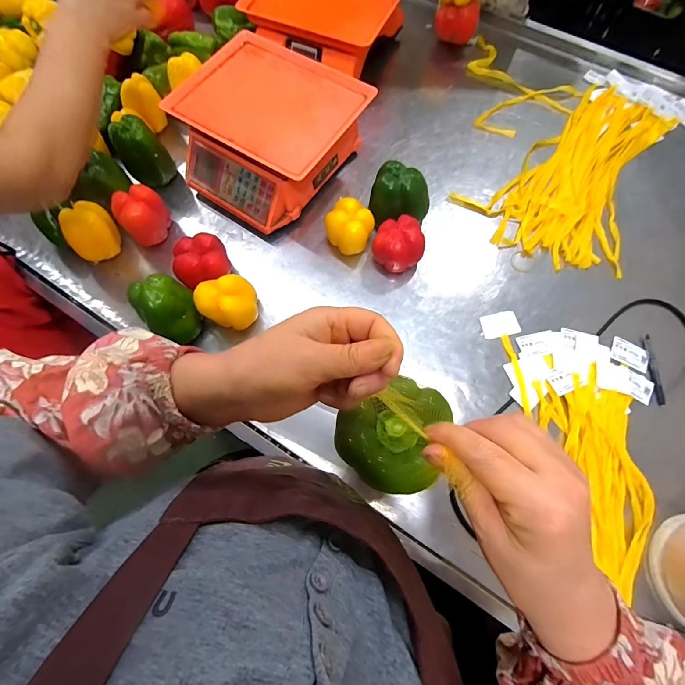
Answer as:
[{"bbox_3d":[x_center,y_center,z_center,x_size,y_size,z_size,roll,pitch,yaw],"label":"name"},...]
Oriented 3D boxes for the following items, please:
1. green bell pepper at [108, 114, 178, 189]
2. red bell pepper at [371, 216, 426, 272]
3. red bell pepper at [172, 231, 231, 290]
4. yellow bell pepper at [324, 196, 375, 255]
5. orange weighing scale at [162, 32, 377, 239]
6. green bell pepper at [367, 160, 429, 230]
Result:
[{"bbox_3d":[-0.363,-0.339,0.636,0.057,0.113,0.075,39,76,13],"label":"green bell pepper"},{"bbox_3d":[0.097,-0.166,0.600,0.083,0.071,0.079,9,71,4],"label":"red bell pepper"},{"bbox_3d":[-0.223,-0.120,0.576,0.078,0.088,0.078,0,71,1],"label":"red bell pepper"},{"bbox_3d":[0.012,-0.195,0.608,0.074,0.073,0.075,0,71,1],"label":"yellow bell pepper"},{"bbox_3d":[-0.138,-0.373,0.640,0.280,0.128,0.285,34,75,12],"label":"orange weighing scale"},{"bbox_3d":[0.093,-0.252,0.616,0.097,0.090,0.088,-24,72,-7],"label":"green bell pepper"}]

